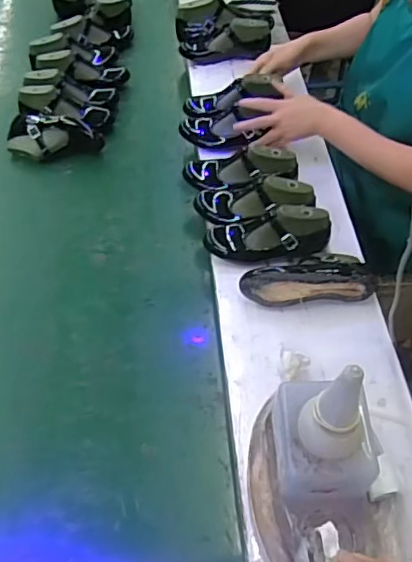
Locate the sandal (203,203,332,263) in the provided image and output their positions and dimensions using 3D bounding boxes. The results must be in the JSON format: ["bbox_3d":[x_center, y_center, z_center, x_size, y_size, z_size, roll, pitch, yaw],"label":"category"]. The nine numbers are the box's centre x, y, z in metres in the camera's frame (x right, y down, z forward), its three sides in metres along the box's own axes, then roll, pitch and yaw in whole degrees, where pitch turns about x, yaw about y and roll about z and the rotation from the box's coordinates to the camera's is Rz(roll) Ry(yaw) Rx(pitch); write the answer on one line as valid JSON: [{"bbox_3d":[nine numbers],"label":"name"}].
[{"bbox_3d":[0.100,-0.073,0.909,0.194,0.075,0.076,-7,53,-7],"label":"sandal"}]

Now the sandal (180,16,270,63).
[{"bbox_3d":[0.044,-0.537,1.263,0.206,0.073,0.088,-11,54,7],"label":"sandal"}]

